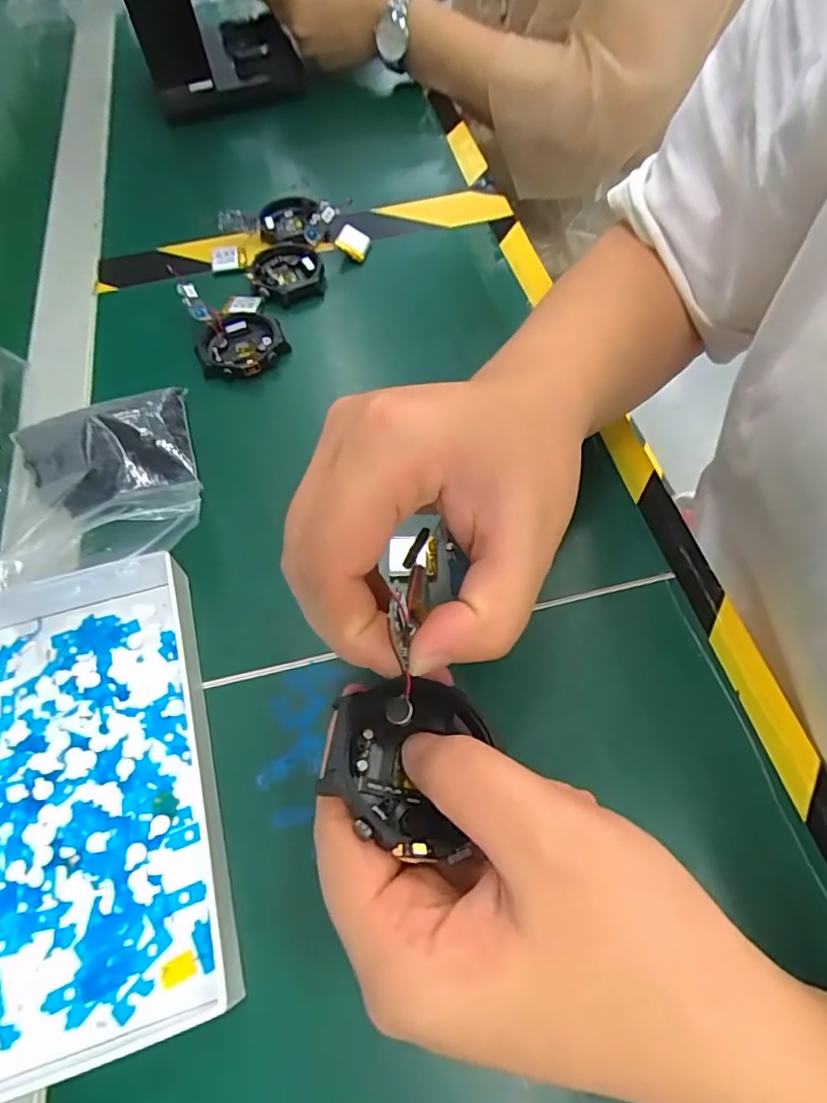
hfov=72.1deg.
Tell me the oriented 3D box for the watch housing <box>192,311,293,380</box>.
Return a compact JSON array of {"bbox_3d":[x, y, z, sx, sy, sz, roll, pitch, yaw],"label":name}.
[{"bbox_3d":[-0.106,-0.128,0.349,0.052,0.008,0.049,-23,63,-11],"label":"watch housing"}]

